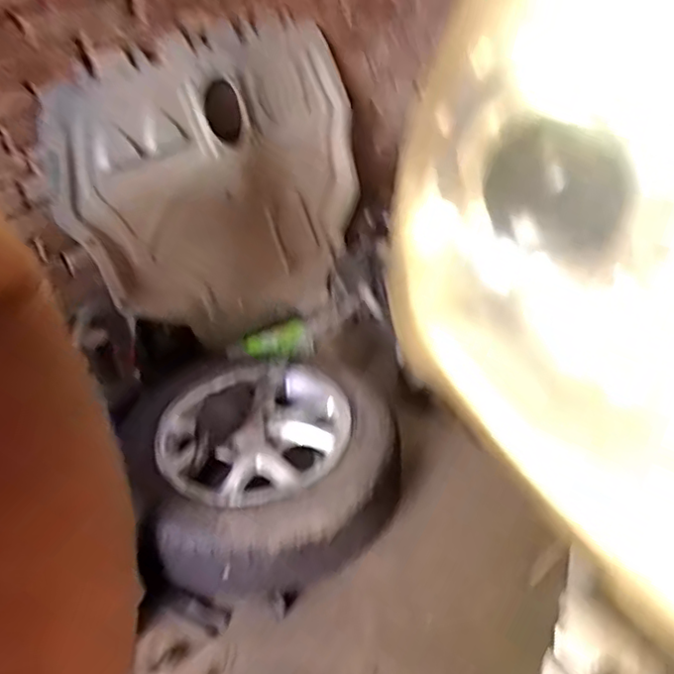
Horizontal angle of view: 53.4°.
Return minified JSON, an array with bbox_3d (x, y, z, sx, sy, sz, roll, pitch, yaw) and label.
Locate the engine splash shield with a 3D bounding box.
[{"bbox_3d":[-0.260,-0.414,1.792,0.141,0.737,0.971,10,38,41],"label":"engine splash shield"}]

